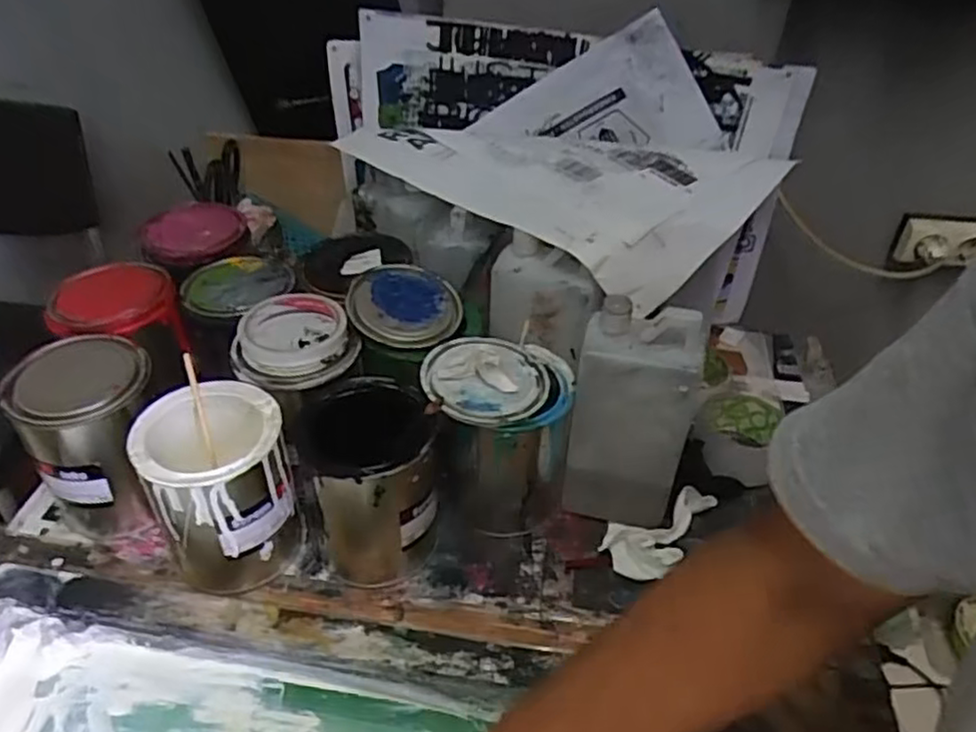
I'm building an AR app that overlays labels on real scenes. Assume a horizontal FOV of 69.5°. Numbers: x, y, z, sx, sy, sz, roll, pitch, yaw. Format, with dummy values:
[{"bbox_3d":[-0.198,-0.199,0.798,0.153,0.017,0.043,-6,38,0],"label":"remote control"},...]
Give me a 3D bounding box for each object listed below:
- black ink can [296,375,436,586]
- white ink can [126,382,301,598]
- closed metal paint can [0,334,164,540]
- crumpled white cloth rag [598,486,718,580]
[{"bbox_3d":[-0.092,0.097,0.587,0.102,0.137,0.109,-12,42,-17],"label":"black ink can"},{"bbox_3d":[-0.217,0.100,0.578,0.103,0.132,0.107,2,40,-1],"label":"white ink can"},{"bbox_3d":[-0.337,0.064,0.615,0.101,0.146,0.105,2,40,-1],"label":"closed metal paint can"},{"bbox_3d":[0.151,0.145,0.629,0.061,0.029,0.104,30,47,28],"label":"crumpled white cloth rag"}]

